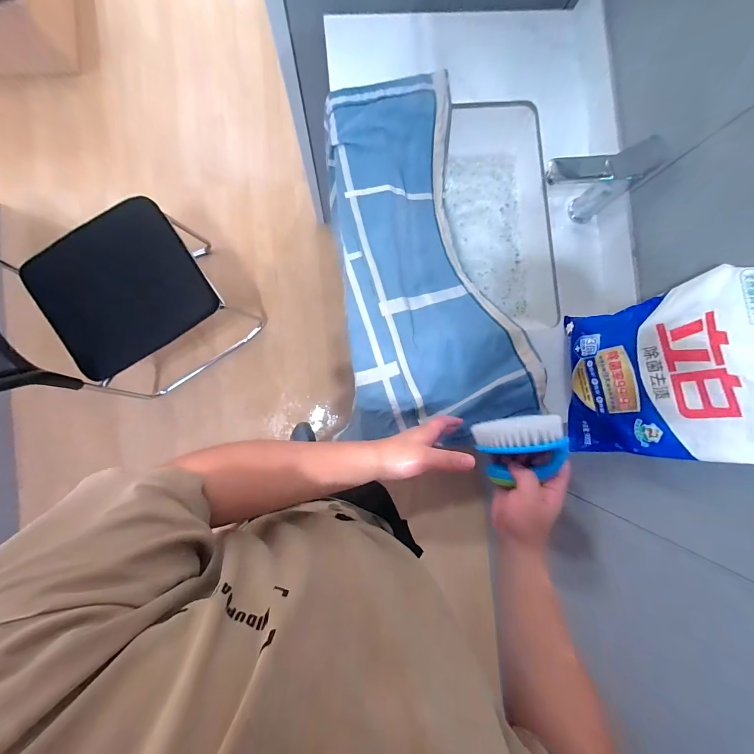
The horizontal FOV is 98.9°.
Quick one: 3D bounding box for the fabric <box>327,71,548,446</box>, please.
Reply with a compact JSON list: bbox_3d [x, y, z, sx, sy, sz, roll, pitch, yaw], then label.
[{"bbox_3d":[0.089,-0.223,0.623,0.317,0.092,0.613,-8,89,-3],"label":"fabric"}]

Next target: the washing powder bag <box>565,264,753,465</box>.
[{"bbox_3d":[0.415,-0.003,0.459,0.039,0.316,0.236,-7,86,-25],"label":"washing powder bag"}]

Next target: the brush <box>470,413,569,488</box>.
[{"bbox_3d":[0.172,0.088,0.388,0.105,0.053,0.086,-13,94,40],"label":"brush"}]

